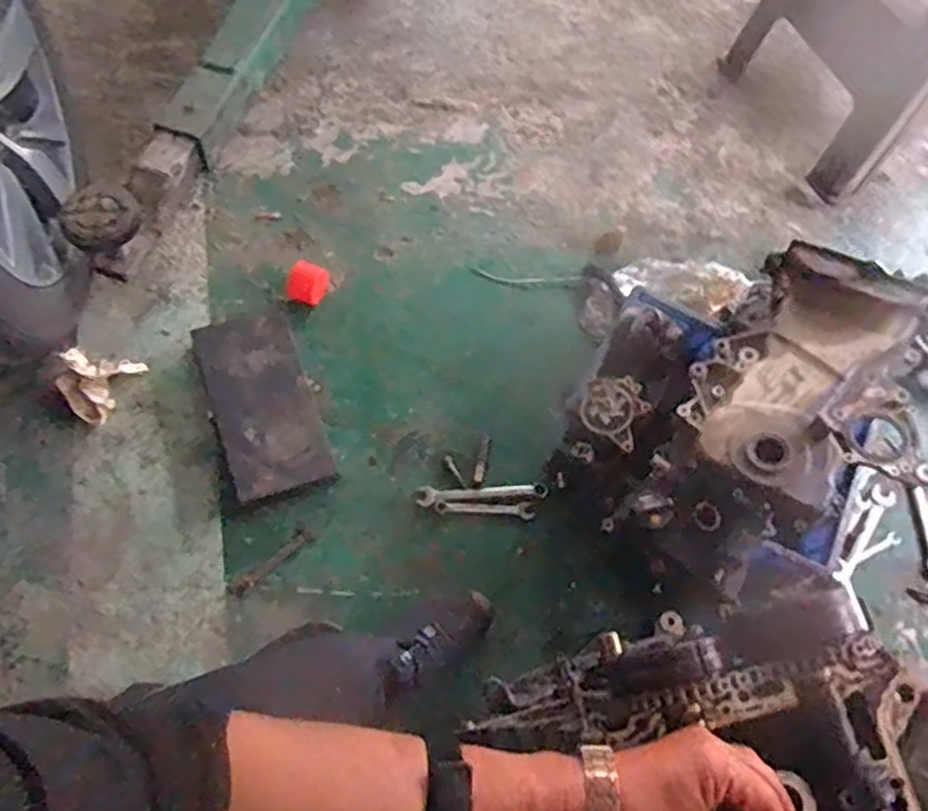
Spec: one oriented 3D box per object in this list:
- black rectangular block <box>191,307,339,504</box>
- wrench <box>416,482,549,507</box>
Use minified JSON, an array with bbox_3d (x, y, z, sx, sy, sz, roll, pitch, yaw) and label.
[{"bbox_3d":[-0.328,-0.006,1.179,0.155,0.028,0.325,-18,66,-12],"label":"black rectangular block"},{"bbox_3d":[0.029,0.140,1.165,0.204,0.008,0.031,-4,62,4],"label":"wrench"}]

